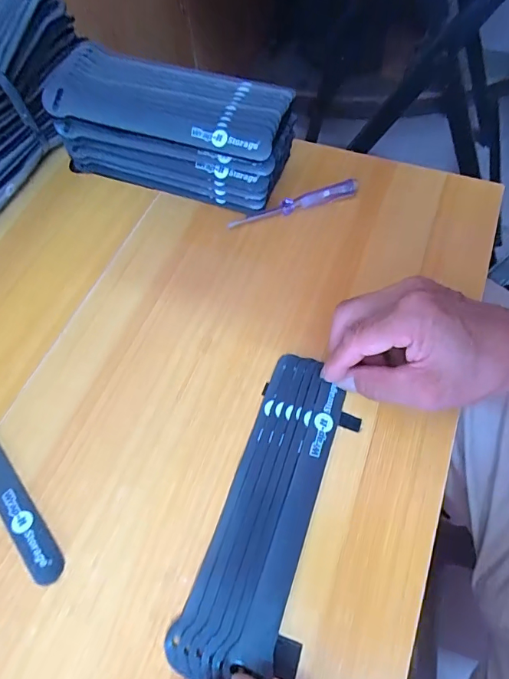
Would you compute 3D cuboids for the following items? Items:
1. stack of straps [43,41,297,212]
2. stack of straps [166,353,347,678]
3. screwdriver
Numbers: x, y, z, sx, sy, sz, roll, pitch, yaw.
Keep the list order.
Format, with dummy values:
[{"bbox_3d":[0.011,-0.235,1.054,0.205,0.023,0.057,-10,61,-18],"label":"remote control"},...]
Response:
[{"bbox_3d":[-0.069,-0.185,0.386,0.206,0.080,0.075,17,64,10],"label":"stack of straps"},{"bbox_3d":[0.010,0.101,0.276,0.055,0.011,0.195,17,64,11],"label":"stack of straps"},{"bbox_3d":[0.034,-0.121,0.384,0.118,0.012,0.012,-16,63,-7],"label":"screwdriver"}]

